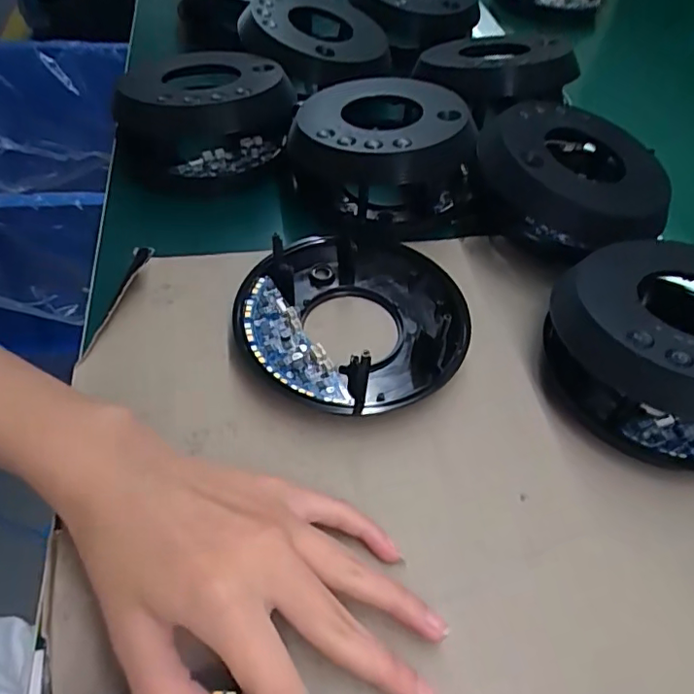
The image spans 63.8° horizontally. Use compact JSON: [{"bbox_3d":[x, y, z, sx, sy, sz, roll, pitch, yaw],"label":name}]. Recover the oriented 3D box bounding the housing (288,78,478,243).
[{"bbox_3d":[0.027,-0.135,0.395,0.129,0.067,0.125,2,52,-4],"label":"housing"}]

